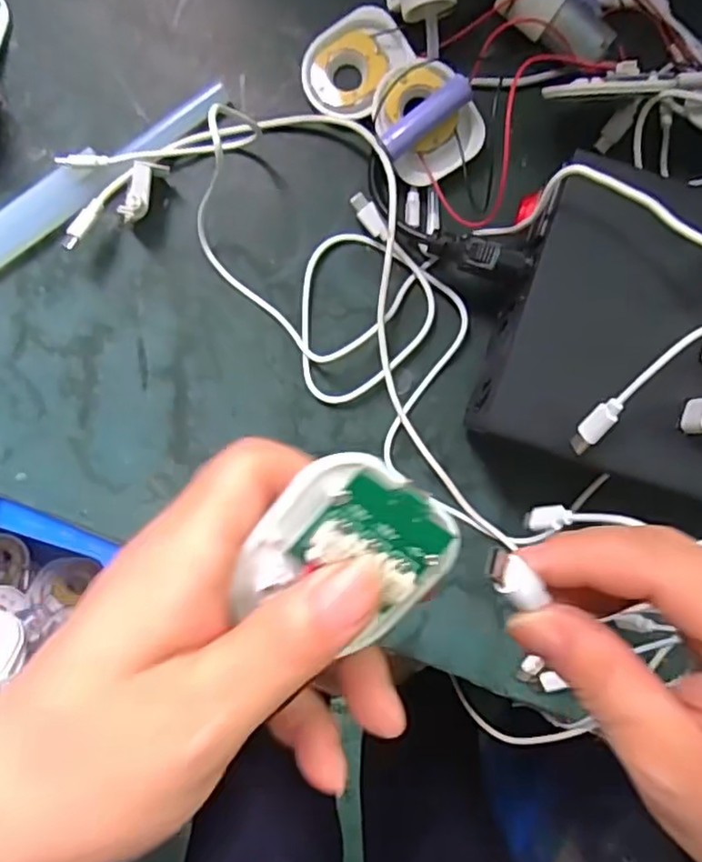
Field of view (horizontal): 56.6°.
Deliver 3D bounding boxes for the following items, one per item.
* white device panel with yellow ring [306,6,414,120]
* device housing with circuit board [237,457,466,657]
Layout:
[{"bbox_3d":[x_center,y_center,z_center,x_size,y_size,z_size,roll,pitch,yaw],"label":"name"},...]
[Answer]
[{"bbox_3d":[0.002,-0.194,0.342,0.045,0.008,0.059,36,90,-1],"label":"white device panel with yellow ring"},{"bbox_3d":[0.001,0.030,0.166,0.049,0.019,0.047,35,104,-21],"label":"device housing with circuit board"}]

